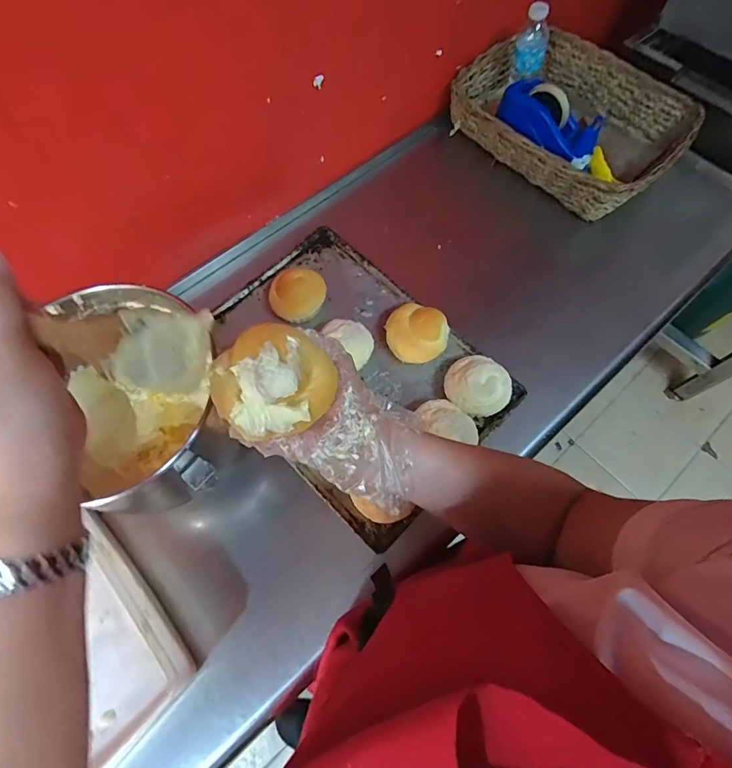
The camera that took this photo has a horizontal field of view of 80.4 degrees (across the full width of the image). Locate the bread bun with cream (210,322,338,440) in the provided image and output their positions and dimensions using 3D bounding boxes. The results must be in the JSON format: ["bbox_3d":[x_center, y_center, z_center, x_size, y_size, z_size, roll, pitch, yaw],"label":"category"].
[{"bbox_3d":[-0.072,-0.003,0.338,0.090,0.047,0.073,-28,69,-10],"label":"bread bun with cream"}]

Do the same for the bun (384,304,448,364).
[{"bbox_3d":[0.077,-0.075,0.672,0.094,0.051,0.087,0,67,1],"label":"bun"}]

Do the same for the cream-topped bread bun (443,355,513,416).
[{"bbox_3d":[0.161,0.005,0.631,0.079,0.058,0.090,-36,71,-13],"label":"cream-topped bread bun"}]

